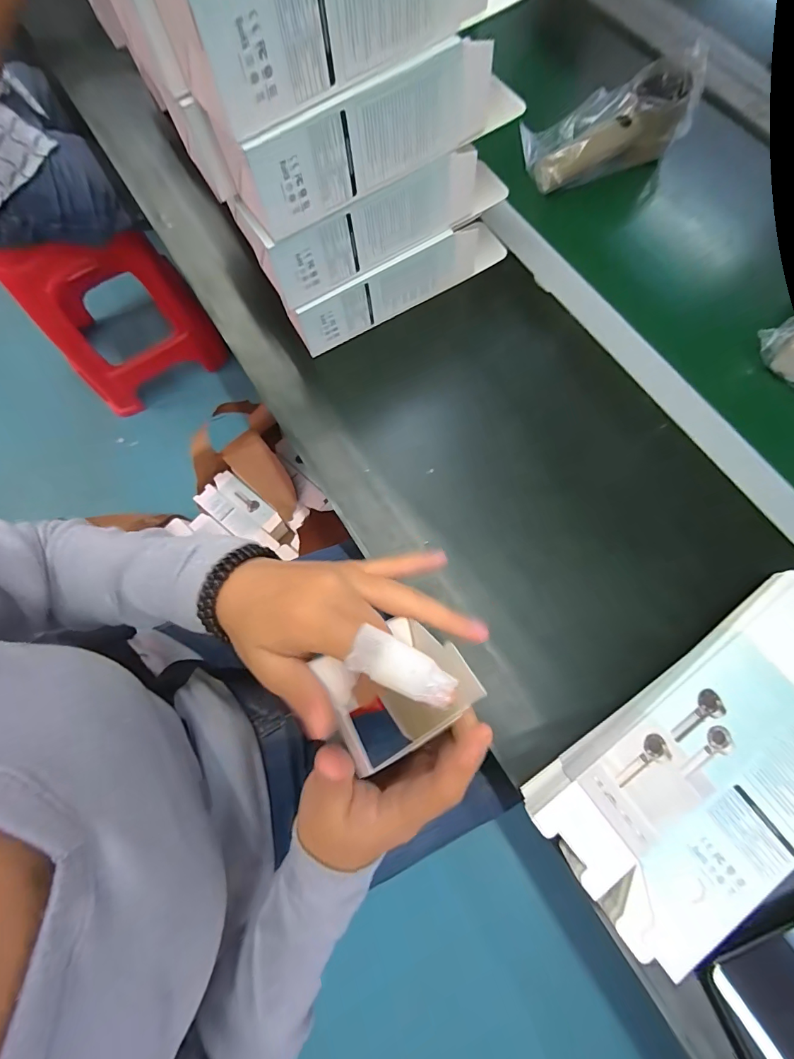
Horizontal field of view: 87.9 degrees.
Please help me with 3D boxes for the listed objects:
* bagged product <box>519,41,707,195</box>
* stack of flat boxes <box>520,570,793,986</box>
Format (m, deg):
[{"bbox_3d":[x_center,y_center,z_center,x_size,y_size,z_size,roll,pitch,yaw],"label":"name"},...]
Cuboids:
[{"bbox_3d":[0.224,-0.439,0.454,0.166,0.094,0.075,-17,75,-4],"label":"bagged product"},{"bbox_3d":[0.232,0.156,0.292,0.273,0.038,0.128,-37,77,-9],"label":"stack of flat boxes"}]

